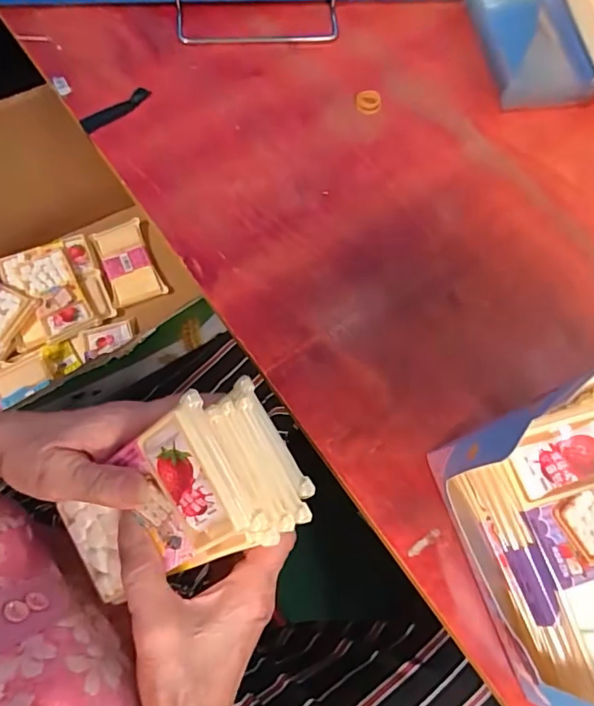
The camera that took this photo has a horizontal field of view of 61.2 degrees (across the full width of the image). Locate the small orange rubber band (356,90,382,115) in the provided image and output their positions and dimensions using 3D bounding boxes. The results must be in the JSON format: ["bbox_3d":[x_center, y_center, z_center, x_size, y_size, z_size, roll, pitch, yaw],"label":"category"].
[{"bbox_3d":[0.064,-0.224,0.447,0.023,0.006,0.023,5,67,0],"label":"small orange rubber band"}]

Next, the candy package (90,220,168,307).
[{"bbox_3d":[-0.259,-0.137,0.767,0.075,0.010,0.134,-21,73,-12],"label":"candy package"}]

